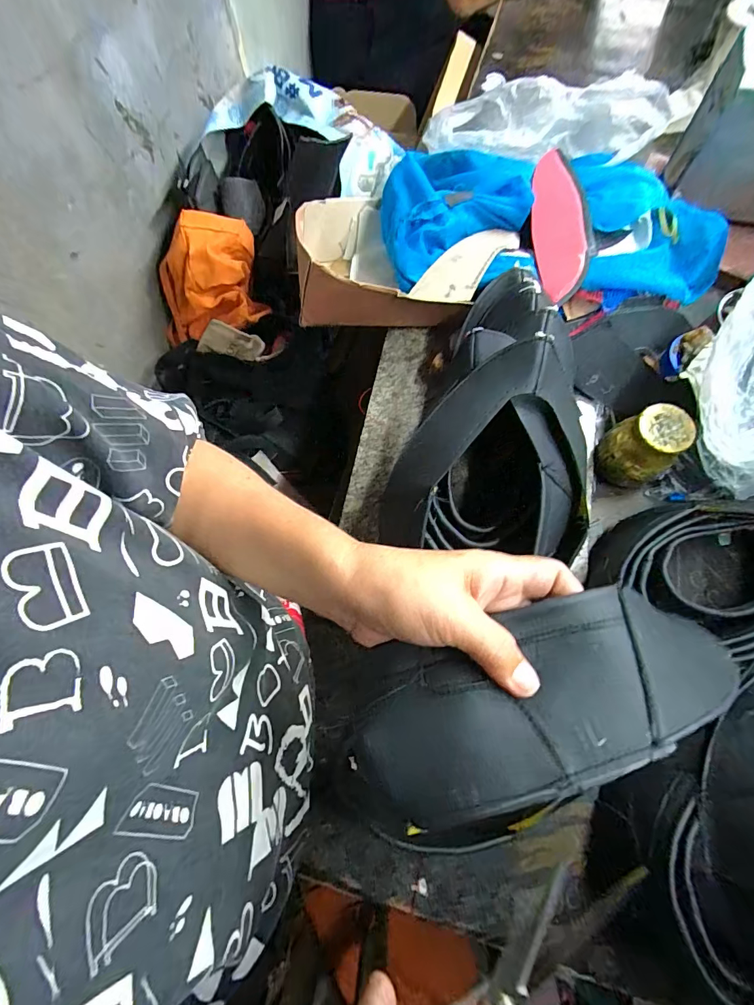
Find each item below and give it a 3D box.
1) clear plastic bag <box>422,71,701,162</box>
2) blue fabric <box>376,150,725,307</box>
[{"bbox_3d":[0.218,-0.464,0.497,0.305,0.043,0.097,2,73,3],"label":"clear plastic bag"},{"bbox_3d":[0.210,-0.325,0.505,0.414,0.076,0.204,7,73,4],"label":"blue fabric"}]

